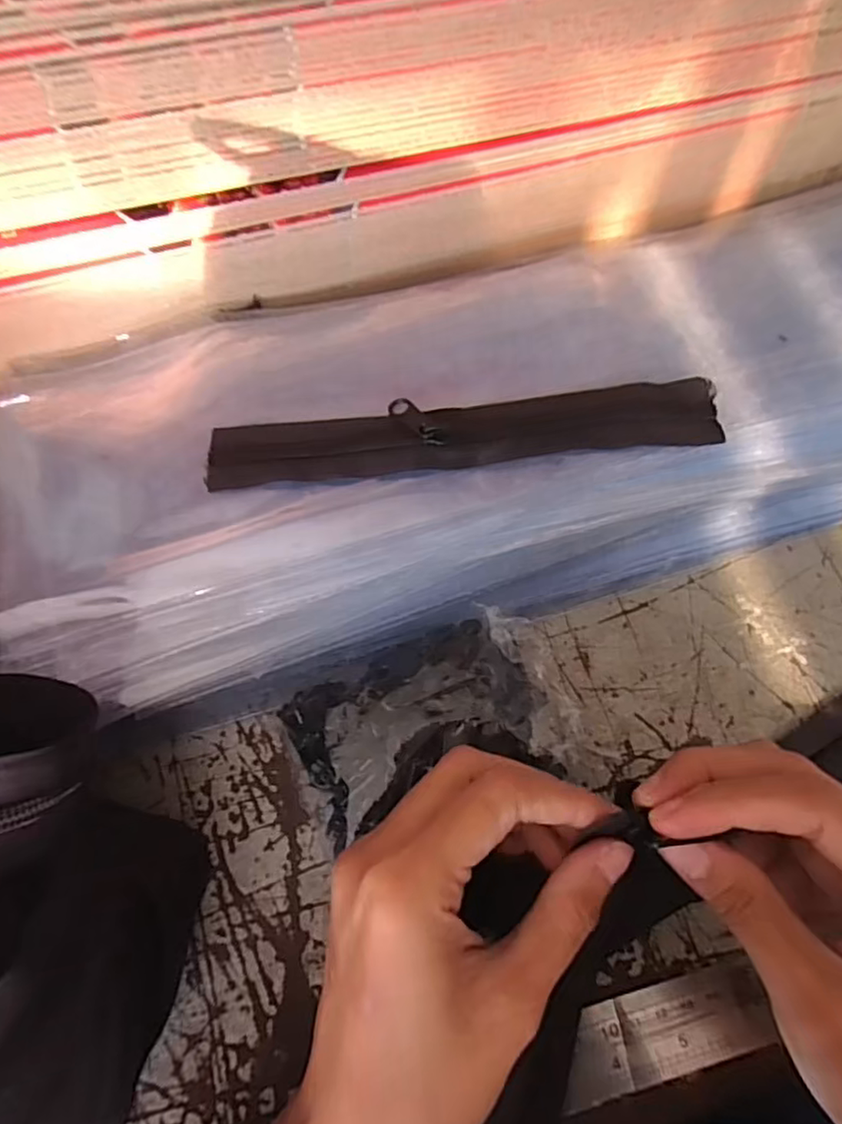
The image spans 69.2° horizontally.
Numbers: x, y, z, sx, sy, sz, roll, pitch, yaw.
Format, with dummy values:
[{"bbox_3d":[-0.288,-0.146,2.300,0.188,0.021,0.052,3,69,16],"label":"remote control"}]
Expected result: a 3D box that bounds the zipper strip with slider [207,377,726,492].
[{"bbox_3d":[0.018,-0.055,0.251,0.207,0.007,0.032,-7,66,-3],"label":"zipper strip with slider"}]

